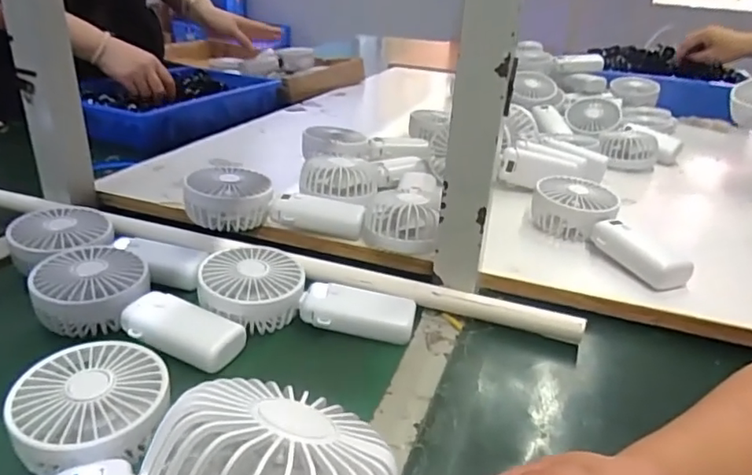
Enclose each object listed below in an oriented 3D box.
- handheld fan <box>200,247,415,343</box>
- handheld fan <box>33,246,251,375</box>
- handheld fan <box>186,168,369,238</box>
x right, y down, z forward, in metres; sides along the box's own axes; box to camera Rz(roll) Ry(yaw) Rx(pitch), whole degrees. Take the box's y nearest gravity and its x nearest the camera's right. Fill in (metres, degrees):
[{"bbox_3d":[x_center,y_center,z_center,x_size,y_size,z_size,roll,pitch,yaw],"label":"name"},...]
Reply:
[{"bbox_3d":[-0.059,0.055,0.488,0.184,0.042,0.085,13,30,1],"label":"handheld fan"},{"bbox_3d":[-0.191,0.060,0.461,0.183,0.037,0.085,20,34,14],"label":"handheld fan"},{"bbox_3d":[-0.102,-0.030,0.582,0.174,0.045,0.068,9,28,-3],"label":"handheld fan"}]

